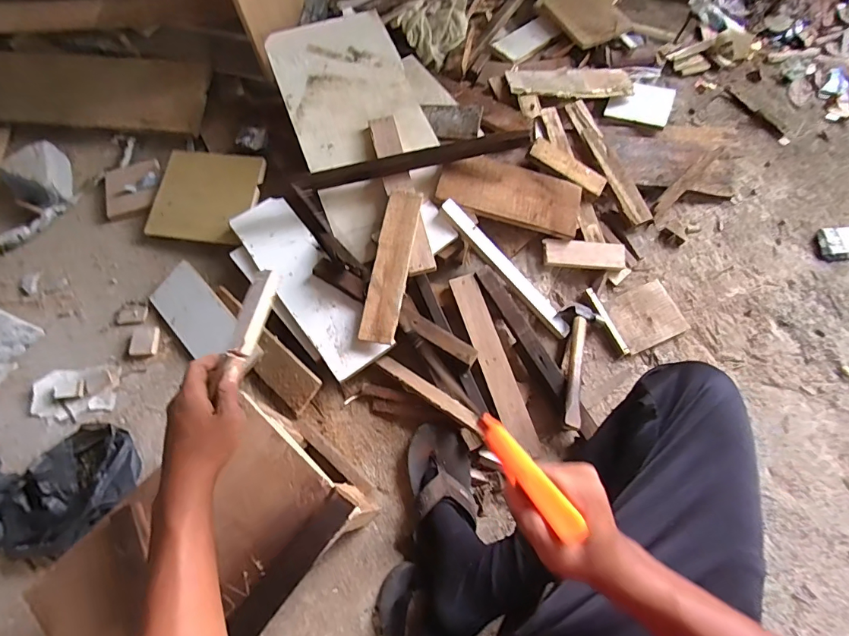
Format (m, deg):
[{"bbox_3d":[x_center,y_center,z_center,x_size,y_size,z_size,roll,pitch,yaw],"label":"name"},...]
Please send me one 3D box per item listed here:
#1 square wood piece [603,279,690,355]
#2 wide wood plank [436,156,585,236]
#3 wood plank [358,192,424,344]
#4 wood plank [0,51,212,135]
[{"bbox_3d":[0.433,-0.005,0.864,0.133,0.015,0.114,-21,69,-9],"label":"square wood piece"},{"bbox_3d":[0.174,-0.245,0.876,0.285,0.016,0.121,14,75,-7],"label":"wide wood plank"},{"bbox_3d":[-0.058,-0.096,0.789,0.064,0.015,0.284,9,75,4],"label":"wood plank"},{"bbox_3d":[-0.823,-0.535,1.037,0.624,0.032,0.172,4,89,2],"label":"wood plank"}]

